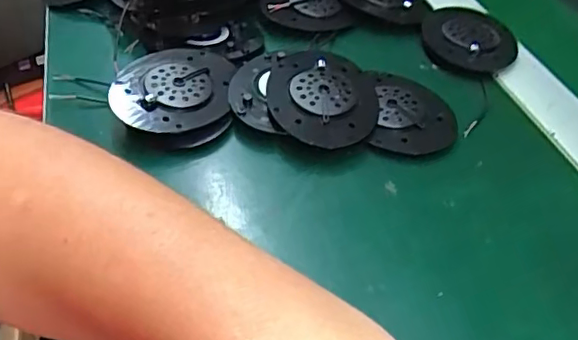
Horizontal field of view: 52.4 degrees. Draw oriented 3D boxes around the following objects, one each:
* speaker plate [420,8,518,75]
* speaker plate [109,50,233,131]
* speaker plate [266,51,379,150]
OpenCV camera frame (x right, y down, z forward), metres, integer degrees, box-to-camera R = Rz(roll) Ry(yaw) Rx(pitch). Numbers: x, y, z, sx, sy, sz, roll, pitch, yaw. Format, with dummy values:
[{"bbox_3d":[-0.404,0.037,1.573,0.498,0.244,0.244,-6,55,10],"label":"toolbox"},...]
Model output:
[{"bbox_3d":[0.133,-0.099,0.435,0.066,0.011,0.081,8,44,6],"label":"speaker plate"},{"bbox_3d":[-0.070,-0.053,0.362,0.065,0.010,0.076,3,43,0],"label":"speaker plate"},{"bbox_3d":[0.020,-0.046,0.364,0.066,0.016,0.079,2,43,-1],"label":"speaker plate"}]

